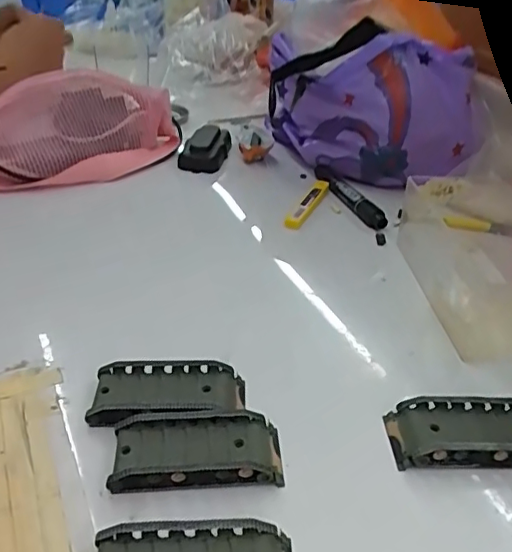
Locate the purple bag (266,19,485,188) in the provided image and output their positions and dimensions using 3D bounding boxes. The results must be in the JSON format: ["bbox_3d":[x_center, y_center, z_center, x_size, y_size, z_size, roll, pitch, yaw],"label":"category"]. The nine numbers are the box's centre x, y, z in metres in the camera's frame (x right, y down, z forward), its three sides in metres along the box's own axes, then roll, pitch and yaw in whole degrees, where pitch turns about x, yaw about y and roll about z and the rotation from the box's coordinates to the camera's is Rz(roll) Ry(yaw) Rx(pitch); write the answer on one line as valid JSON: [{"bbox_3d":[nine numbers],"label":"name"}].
[{"bbox_3d":[0.125,-0.189,0.641,0.242,0.157,0.074,16,37,18],"label":"purple bag"}]

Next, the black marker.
[{"bbox_3d":[0.101,-0.091,0.629,0.021,0.012,0.141,-11,37,-18],"label":"black marker"}]

